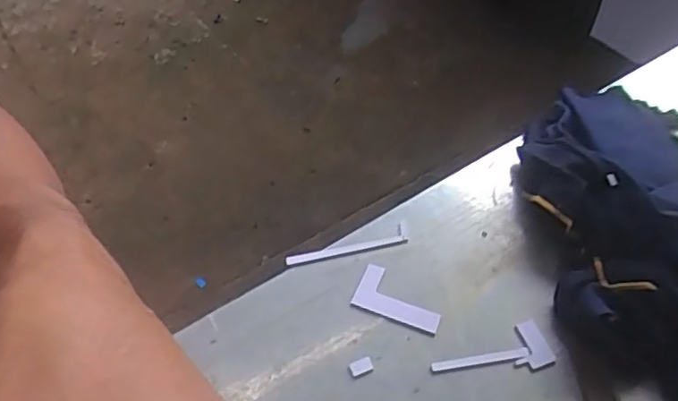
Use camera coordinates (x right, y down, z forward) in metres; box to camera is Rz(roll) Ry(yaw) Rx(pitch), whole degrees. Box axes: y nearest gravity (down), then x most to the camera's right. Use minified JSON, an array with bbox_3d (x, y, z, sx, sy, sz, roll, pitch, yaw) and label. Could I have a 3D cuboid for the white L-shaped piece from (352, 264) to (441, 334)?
[{"bbox_3d":[0.057,0.091,0.602,0.083,0.006,0.045,20,55,17],"label":"white L-shaped piece"}]

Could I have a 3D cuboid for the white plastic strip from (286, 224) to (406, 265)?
[{"bbox_3d":[0.009,0.046,0.645,0.123,0.008,0.018,-14,53,-9],"label":"white plastic strip"}]

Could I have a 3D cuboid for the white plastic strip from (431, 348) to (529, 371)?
[{"bbox_3d":[0.124,0.139,0.562,0.086,0.004,0.009,-7,52,-4],"label":"white plastic strip"}]

